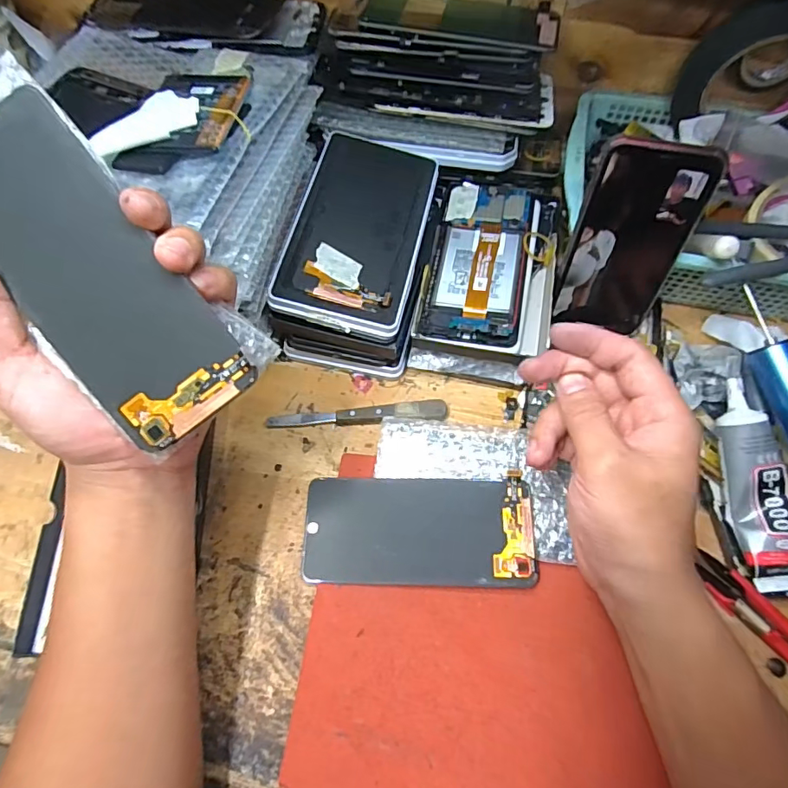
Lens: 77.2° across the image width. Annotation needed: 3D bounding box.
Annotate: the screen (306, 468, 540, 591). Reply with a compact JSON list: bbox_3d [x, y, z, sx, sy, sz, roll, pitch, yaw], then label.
[{"bbox_3d":[0.017,0.093,0.338,0.152,0.010,0.071,-2,72,3],"label":"screen"}]

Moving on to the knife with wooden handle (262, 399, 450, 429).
[{"bbox_3d":[-0.028,0.016,0.382,0.137,0.014,0.017,-2,64,-1],"label":"knife with wooden handle"}]

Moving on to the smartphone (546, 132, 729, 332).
[{"bbox_3d":[0.171,-0.108,0.364,0.076,0.145,0.008,12,47,8],"label":"smartphone"}]

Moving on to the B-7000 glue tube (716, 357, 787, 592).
[{"bbox_3d":[0.248,0.053,0.338,0.037,0.020,0.150,-5,80,-4],"label":"B-7000 glue tube"}]

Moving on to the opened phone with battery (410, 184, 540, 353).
[{"bbox_3d":[0.072,-0.110,0.402,0.081,0.014,0.159,11,64,5],"label":"opened phone with battery"}]

